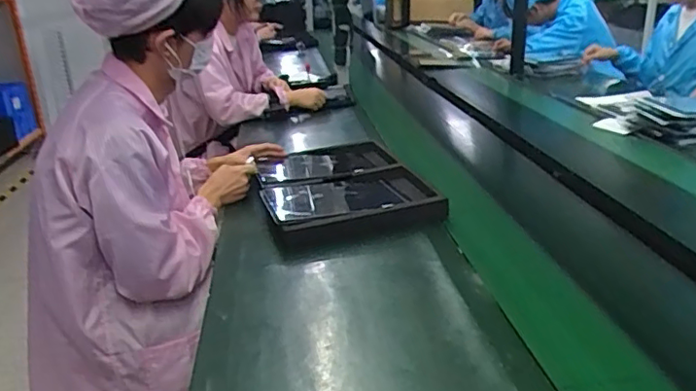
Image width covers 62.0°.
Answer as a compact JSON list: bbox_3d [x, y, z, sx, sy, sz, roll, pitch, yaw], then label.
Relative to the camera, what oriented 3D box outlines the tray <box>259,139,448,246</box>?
[{"bbox_3d":[-0.017,-0.025,1.191,0.318,0.056,0.441,-9,22,-9],"label":"tray"}]

